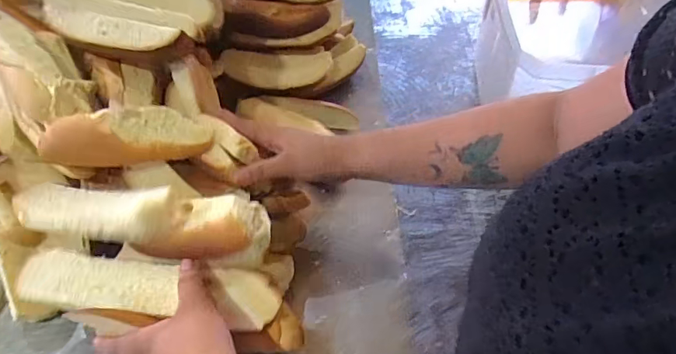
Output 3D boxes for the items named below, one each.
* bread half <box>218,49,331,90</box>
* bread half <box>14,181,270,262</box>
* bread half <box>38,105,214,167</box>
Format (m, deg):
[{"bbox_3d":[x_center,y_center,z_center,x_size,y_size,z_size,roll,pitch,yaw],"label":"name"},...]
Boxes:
[{"bbox_3d":[-0.078,-0.144,0.629,0.139,0.034,0.045,-4,51,-5],"label":"bread half"},{"bbox_3d":[-0.169,0.031,0.398,0.222,0.050,0.056,6,50,10],"label":"bread half"},{"bbox_3d":[-0.187,-0.037,0.427,0.139,0.034,0.042,-10,52,-10],"label":"bread half"}]

